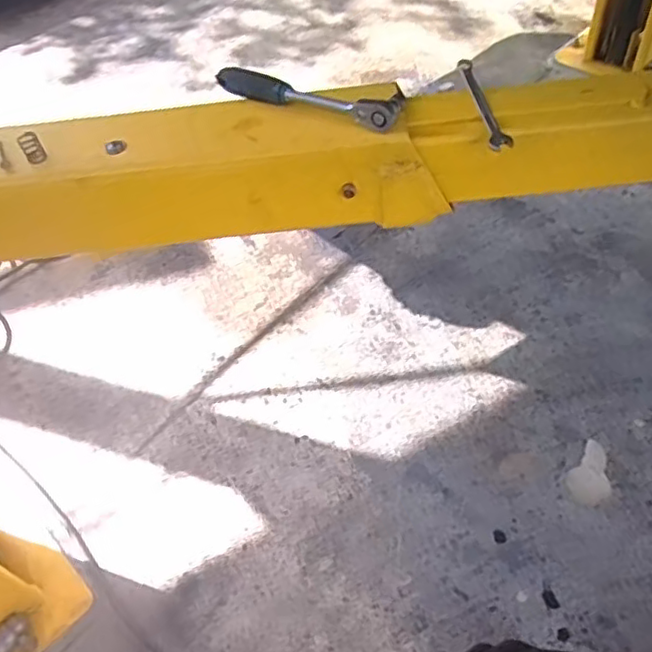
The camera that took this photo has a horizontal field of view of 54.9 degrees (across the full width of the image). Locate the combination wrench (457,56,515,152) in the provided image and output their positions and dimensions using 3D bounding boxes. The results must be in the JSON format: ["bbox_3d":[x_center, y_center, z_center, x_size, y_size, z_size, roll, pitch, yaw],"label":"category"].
[{"bbox_3d":[0.149,-0.211,0.592,0.021,0.009,0.140,-8,51,0],"label":"combination wrench"}]

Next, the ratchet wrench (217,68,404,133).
[{"bbox_3d":[-0.017,-0.222,0.588,0.186,0.022,0.046,18,56,19],"label":"ratchet wrench"}]

